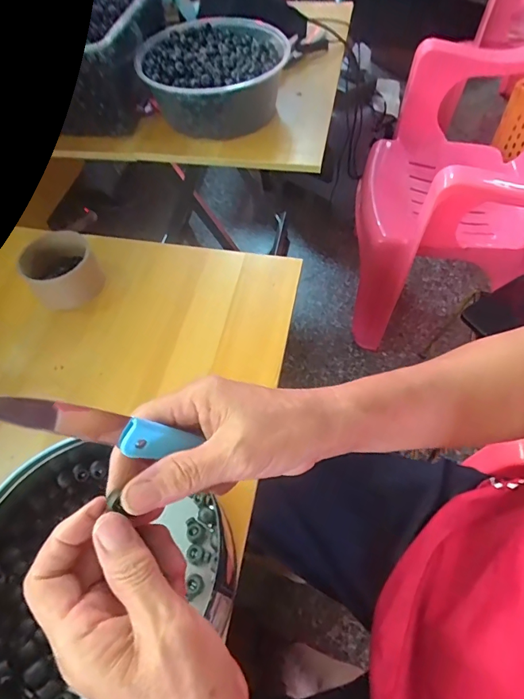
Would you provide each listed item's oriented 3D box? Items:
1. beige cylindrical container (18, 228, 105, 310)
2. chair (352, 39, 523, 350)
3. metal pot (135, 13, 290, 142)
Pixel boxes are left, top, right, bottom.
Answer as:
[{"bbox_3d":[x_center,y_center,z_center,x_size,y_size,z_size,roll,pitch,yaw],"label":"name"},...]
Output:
[{"bbox_3d":[-0.240,-0.098,0.510,0.080,0.049,0.084,-30,60,-16],"label":"beige cylindrical container"},{"bbox_3d":[0.483,-0.399,0.931,0.479,0.667,0.599,6,57,7],"label":"chair"},{"bbox_3d":[-0.076,-0.452,0.724,0.223,0.110,0.229,0,57,3],"label":"metal pot"}]

